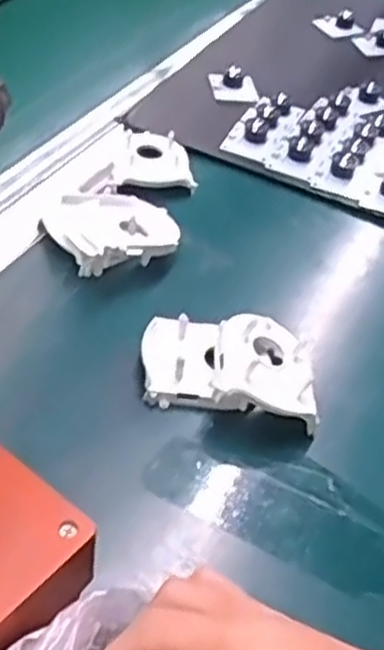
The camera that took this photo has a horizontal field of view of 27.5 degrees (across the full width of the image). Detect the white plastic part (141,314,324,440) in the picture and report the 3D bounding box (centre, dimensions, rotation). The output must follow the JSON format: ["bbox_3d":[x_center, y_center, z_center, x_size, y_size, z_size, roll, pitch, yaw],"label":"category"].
[{"bbox_3d":[0.023,0.026,0.488,0.110,0.036,0.073,9,43,-1],"label":"white plastic part"}]

